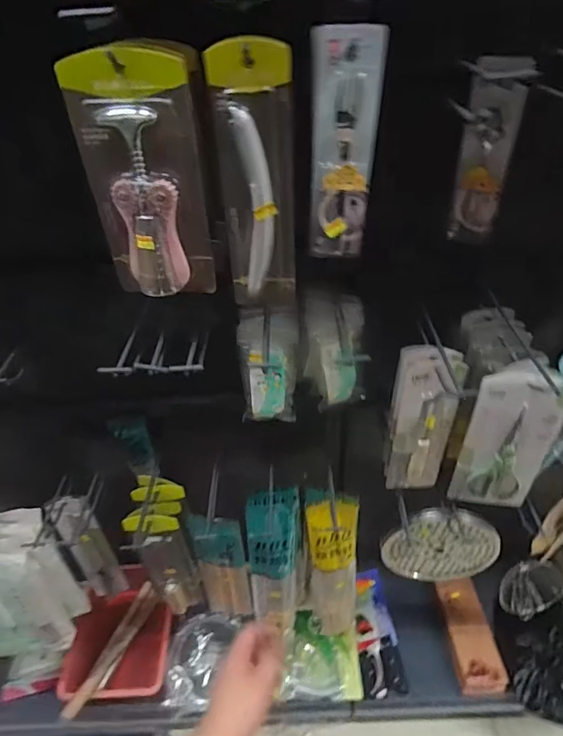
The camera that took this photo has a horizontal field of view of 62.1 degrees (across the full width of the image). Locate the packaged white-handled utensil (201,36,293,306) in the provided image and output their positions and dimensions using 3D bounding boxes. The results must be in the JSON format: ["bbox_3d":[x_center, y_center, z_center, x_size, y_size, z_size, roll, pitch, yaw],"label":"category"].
[{"bbox_3d":[-0.022,-0.169,0.464,0.070,0.255,0.035,-3,40,0],"label":"packaged white-handled utensil"}]

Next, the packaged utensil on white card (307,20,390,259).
[{"bbox_3d":[0.061,-0.204,0.453,0.063,0.205,0.016,-3,38,-1],"label":"packaged utensil on white card"}]

